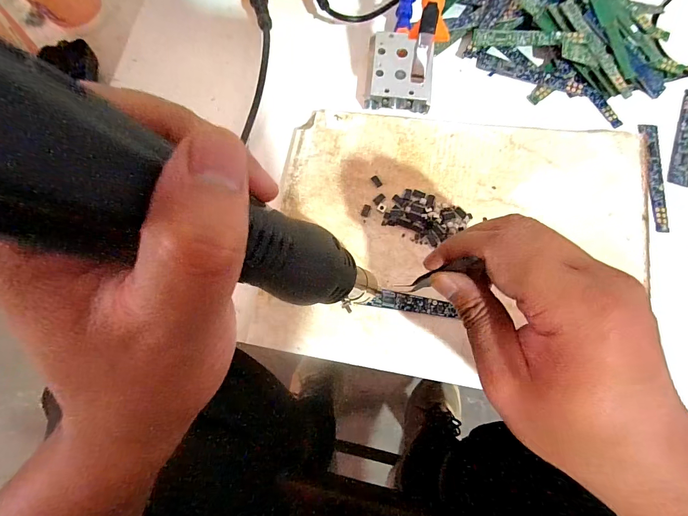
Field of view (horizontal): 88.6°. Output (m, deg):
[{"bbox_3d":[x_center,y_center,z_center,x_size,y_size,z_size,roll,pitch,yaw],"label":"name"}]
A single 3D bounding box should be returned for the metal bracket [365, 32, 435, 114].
[{"bbox_3d":[0.050,-0.166,0.313,0.055,0.024,0.066,5,76,2],"label":"metal bracket"}]

